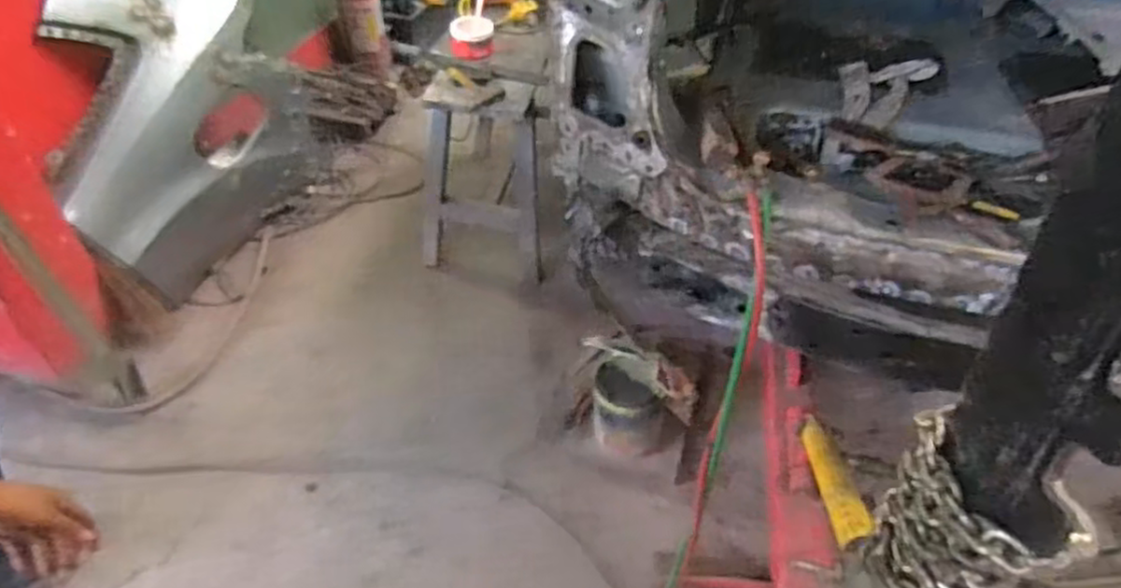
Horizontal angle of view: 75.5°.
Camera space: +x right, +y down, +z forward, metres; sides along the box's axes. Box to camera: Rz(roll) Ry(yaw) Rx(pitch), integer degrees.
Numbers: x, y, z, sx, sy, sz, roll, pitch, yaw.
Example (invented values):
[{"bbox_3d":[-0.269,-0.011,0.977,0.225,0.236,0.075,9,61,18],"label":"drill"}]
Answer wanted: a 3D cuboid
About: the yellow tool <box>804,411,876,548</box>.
[{"bbox_3d":[0.465,0.314,1.227,0.050,0.064,0.349,2,16,8],"label":"yellow tool"}]

